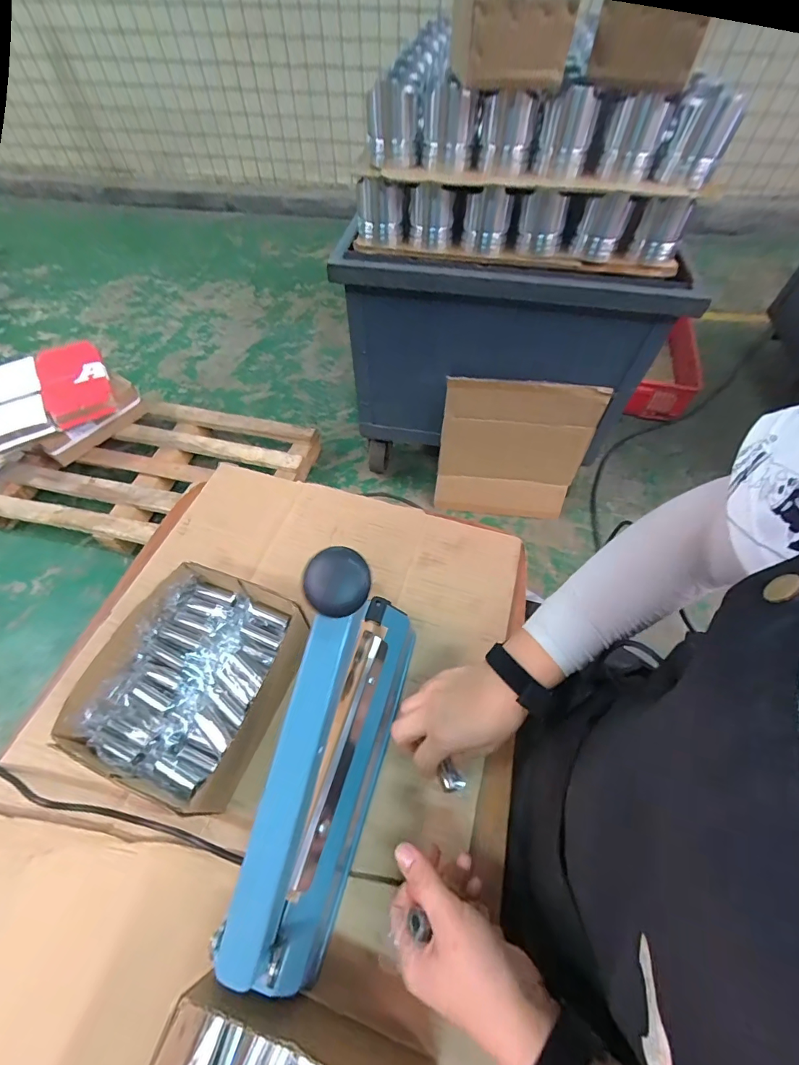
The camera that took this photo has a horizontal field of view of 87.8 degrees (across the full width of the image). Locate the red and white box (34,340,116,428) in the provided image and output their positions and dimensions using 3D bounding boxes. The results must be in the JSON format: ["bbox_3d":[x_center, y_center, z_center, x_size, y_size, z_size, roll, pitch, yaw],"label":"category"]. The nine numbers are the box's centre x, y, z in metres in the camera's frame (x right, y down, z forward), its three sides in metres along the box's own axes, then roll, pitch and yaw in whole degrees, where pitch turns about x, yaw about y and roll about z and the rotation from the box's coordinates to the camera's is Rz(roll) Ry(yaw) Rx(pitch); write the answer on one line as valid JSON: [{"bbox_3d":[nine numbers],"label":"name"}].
[{"bbox_3d":[-0.992,-0.462,1.278,0.182,0.062,0.324,-28,61,-18],"label":"red and white box"}]

